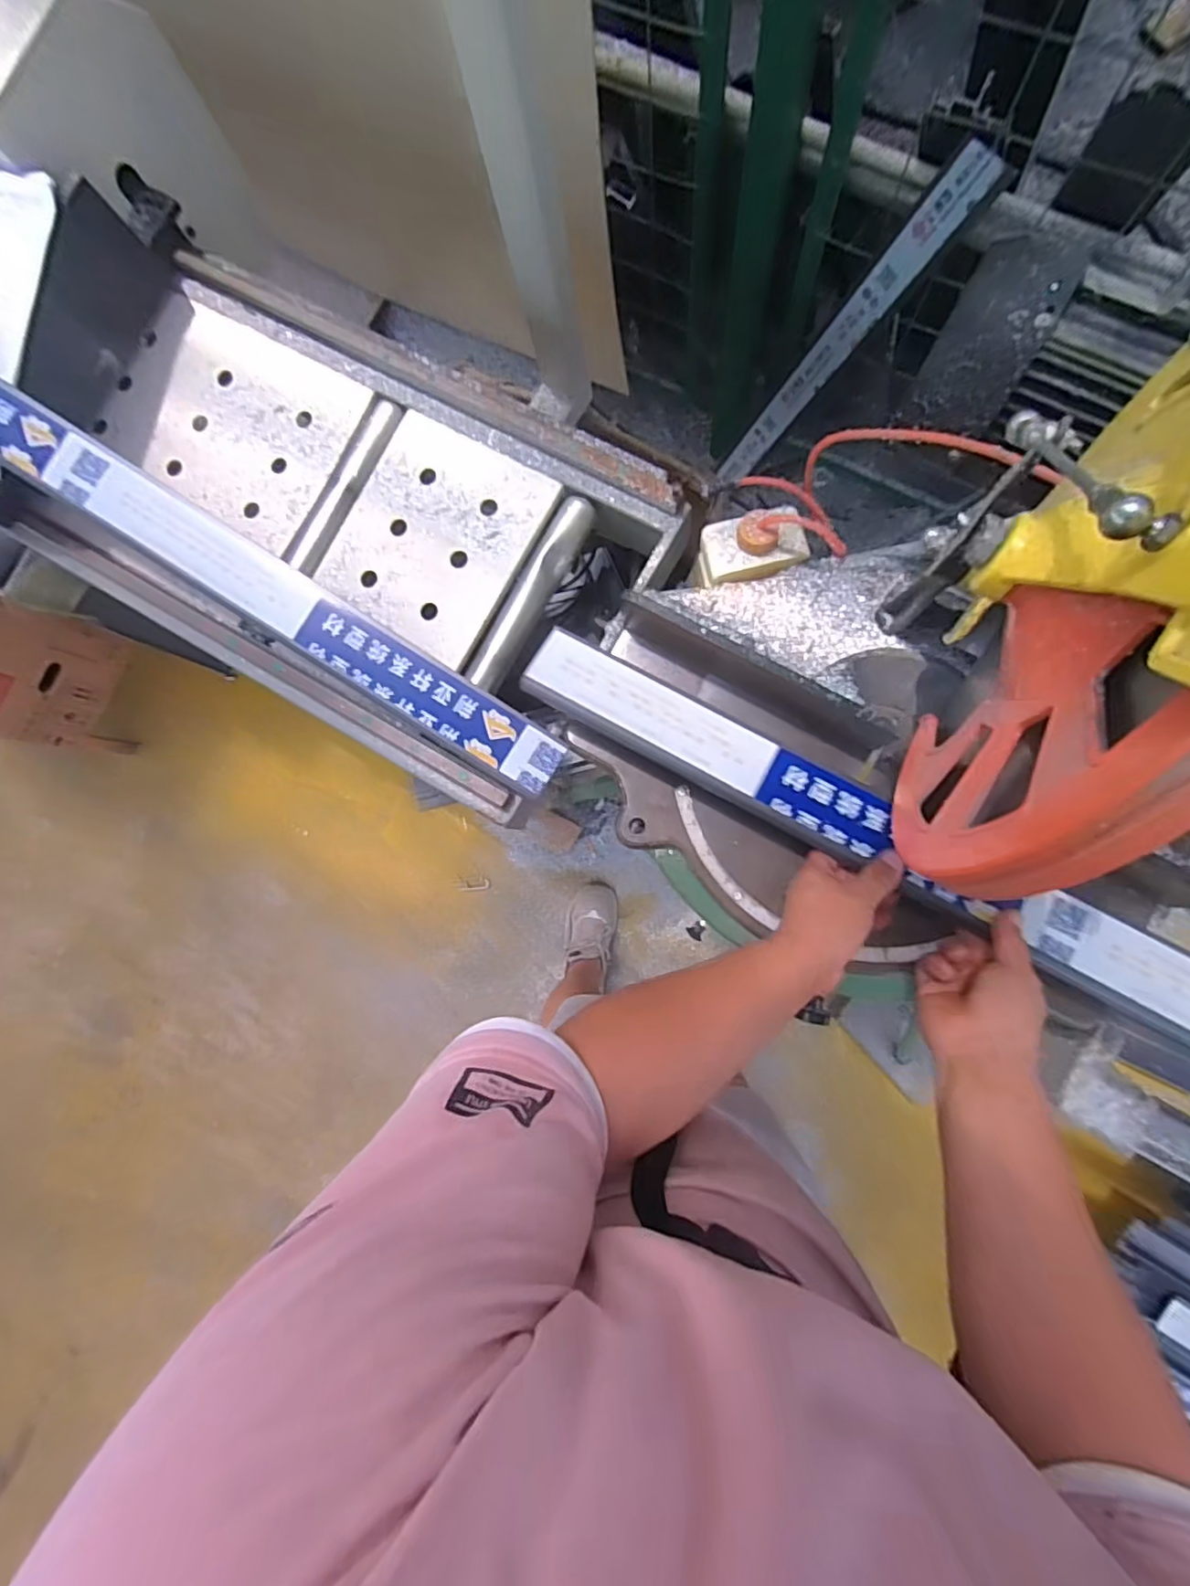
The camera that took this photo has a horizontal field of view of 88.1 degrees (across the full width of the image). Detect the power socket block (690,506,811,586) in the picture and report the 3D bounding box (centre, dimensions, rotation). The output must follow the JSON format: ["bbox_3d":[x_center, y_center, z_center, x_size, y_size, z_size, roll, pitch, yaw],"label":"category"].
[{"bbox_3d":[0.158,-0.252,0.621,0.109,0.041,0.067,-7,85,6],"label":"power socket block"}]

